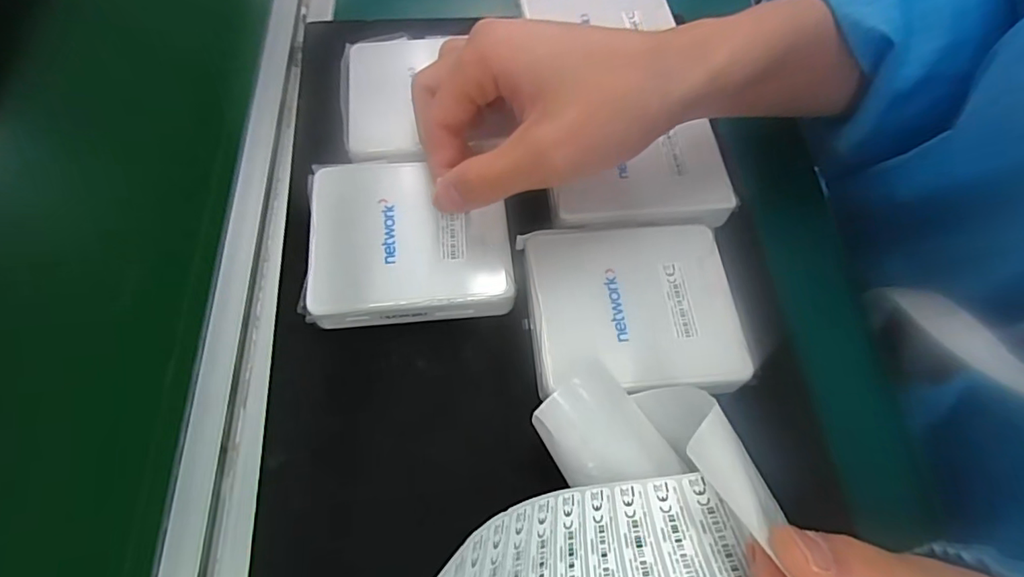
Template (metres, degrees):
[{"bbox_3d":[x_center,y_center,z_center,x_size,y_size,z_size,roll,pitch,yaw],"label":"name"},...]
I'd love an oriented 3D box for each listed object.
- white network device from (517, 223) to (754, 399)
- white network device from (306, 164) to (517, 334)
[{"bbox_3d":[0.056,0.010,0.254,0.095,0.021,0.081,-4,59,-3],"label":"white network device"},{"bbox_3d":[-0.050,-0.026,0.258,0.093,0.017,0.086,-7,64,-4],"label":"white network device"}]

